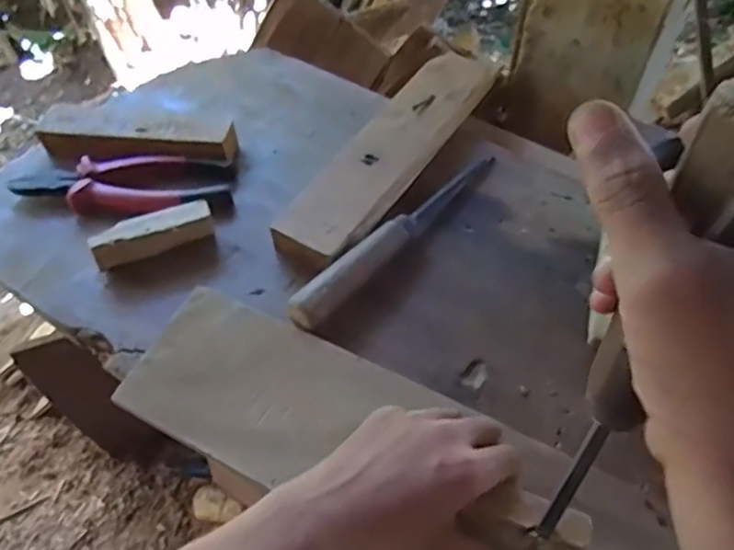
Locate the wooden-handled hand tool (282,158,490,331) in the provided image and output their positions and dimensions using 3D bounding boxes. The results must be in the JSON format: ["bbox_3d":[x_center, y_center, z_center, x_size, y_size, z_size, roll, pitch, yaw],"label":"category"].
[{"bbox_3d":[0.029,-0.035,0.492,0.026,0.025,0.228,36,61,24],"label":"wooden-handled hand tool"}]

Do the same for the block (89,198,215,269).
[{"bbox_3d":[-0.164,-0.032,0.493,0.090,0.025,0.021,-20,56,-14],"label":"block"}]

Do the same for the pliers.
[{"bbox_3d":[-0.202,-0.076,0.534,0.176,0.020,0.063,3,54,3],"label":"pliers"}]

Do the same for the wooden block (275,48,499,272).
[{"bbox_3d":[0.021,-0.107,0.548,0.063,0.025,0.274,28,58,19],"label":"wooden block"}]

